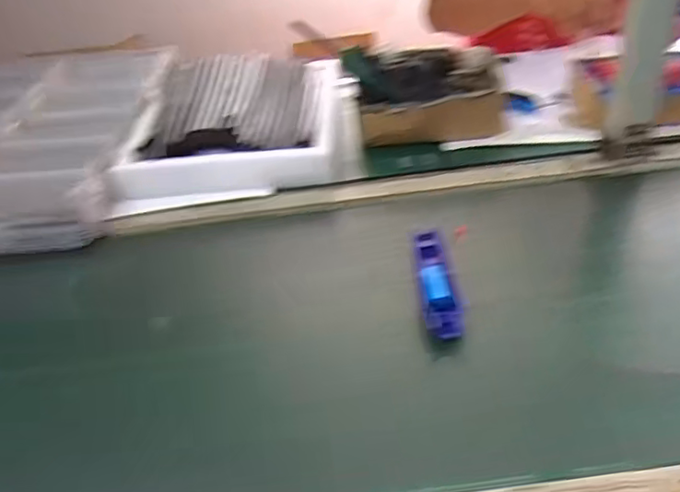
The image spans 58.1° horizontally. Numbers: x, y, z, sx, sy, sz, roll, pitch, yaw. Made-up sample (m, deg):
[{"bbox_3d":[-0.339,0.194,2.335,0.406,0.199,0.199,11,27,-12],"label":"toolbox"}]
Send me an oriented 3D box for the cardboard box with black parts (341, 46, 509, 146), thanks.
[{"bbox_3d":[0.131,-0.224,0.897,0.226,0.100,0.183,-5,35,0],"label":"cardboard box with black parts"}]

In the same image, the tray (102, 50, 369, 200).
[{"bbox_3d":[-0.144,-0.191,0.924,0.316,0.076,0.389,-7,35,-2],"label":"tray"}]

